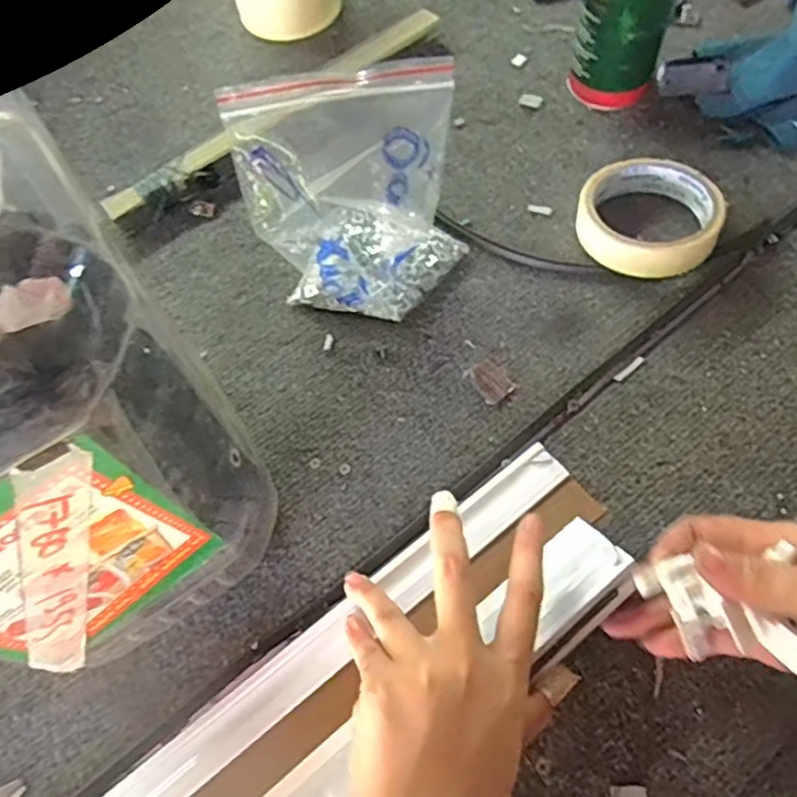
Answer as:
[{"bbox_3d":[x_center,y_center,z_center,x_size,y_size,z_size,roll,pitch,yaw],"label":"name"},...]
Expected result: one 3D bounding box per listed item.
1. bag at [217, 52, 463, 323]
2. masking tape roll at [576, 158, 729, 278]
[{"bbox_3d":[-0.027,-0.118,0.411,0.133,0.124,0.091,-7,65,0],"label":"bag"},{"bbox_3d":[0.172,-0.125,0.451,0.092,0.030,0.083,36,72,18],"label":"masking tape roll"}]

